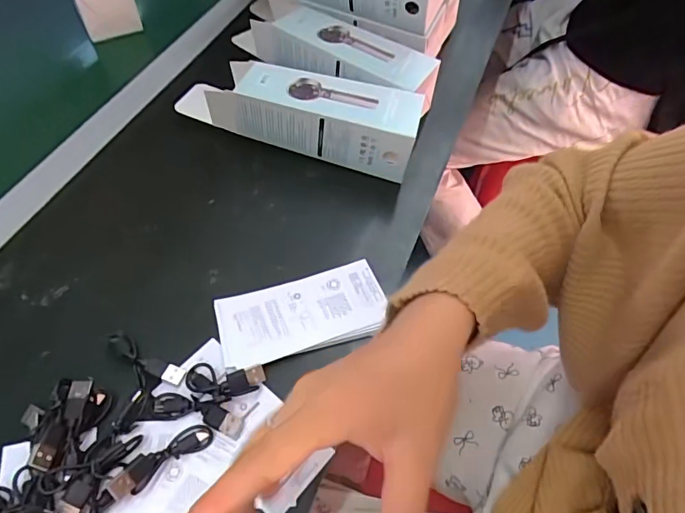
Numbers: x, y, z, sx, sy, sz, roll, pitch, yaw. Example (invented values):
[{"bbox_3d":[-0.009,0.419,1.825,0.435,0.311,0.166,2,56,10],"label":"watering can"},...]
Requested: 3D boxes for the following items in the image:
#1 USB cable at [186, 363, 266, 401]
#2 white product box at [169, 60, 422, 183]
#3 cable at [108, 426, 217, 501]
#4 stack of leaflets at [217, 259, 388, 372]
[{"bbox_3d":[-0.081,0.085,0.325,0.052,0.009,0.024,6,56,0],"label":"USB cable"},{"bbox_3d":[-0.046,-0.135,0.444,0.230,0.064,0.068,15,57,6],"label":"white product box"},{"bbox_3d":[-0.111,0.125,0.295,0.062,0.016,0.017,-32,64,-22],"label":"cable"},{"bbox_3d":[-0.029,0.043,0.360,0.123,0.007,0.059,-14,59,-13],"label":"stack of leaflets"}]

